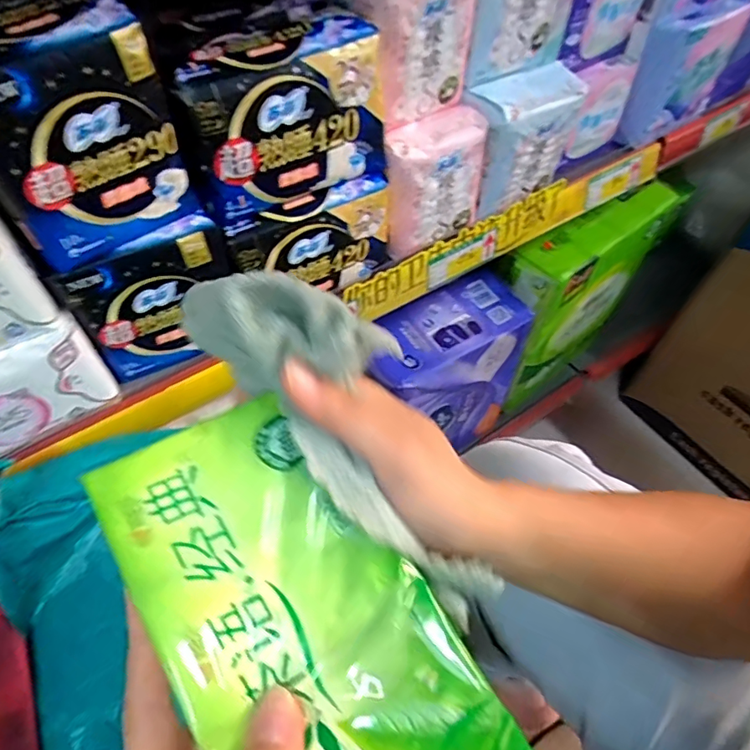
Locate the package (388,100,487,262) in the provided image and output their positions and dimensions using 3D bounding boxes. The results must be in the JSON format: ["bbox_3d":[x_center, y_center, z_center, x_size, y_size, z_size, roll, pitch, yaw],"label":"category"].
[{"bbox_3d":[0.047,-0.170,0.456,0.092,0.101,0.046,-26,60,-18],"label":"package"}]

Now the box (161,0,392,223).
[{"bbox_3d":[-0.072,-0.197,0.372,0.140,0.094,0.109,-23,59,-16],"label":"box"}]

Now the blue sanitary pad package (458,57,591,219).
[{"bbox_3d":[0.133,-0.217,0.479,0.102,0.104,0.053,-24,59,-17],"label":"blue sanitary pad package"}]

